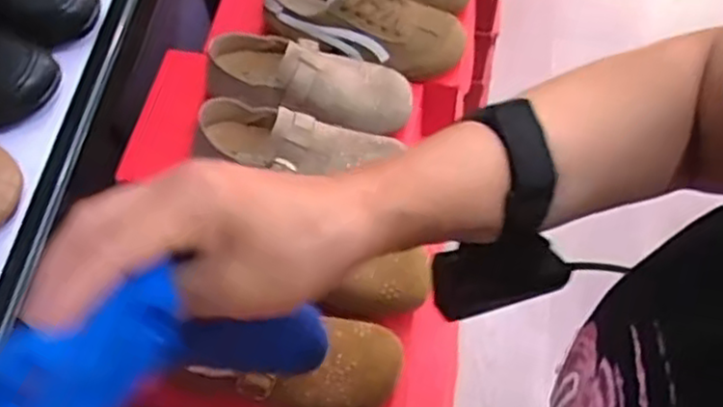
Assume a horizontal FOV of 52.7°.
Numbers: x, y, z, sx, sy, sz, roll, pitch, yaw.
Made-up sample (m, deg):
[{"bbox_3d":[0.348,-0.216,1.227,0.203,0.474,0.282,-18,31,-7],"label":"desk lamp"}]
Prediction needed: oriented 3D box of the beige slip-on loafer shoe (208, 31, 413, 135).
[{"bbox_3d":[-0.058,-0.141,0.780,0.222,0.066,0.085,15,64,9],"label":"beige slip-on loafer shoe"}]

